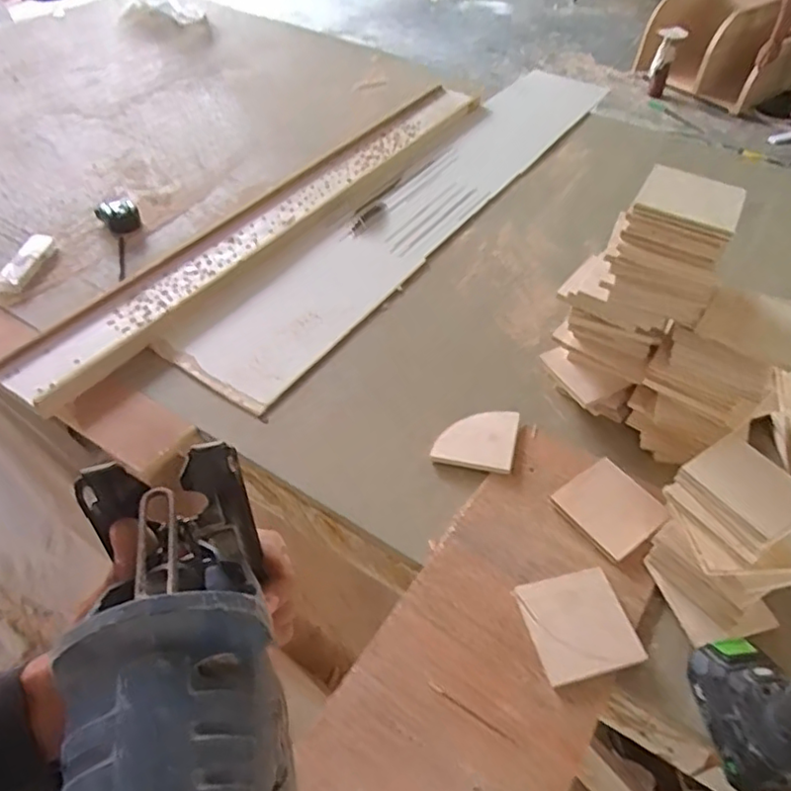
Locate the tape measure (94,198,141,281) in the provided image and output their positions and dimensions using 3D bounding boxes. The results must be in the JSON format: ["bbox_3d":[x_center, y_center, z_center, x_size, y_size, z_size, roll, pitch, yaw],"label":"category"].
[{"bbox_3d":[-0.453,-0.265,1.050,0.068,0.040,0.203,-17,51,-17],"label":"tape measure"}]

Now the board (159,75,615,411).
[{"bbox_3d":[0.062,-0.366,1.157,0.204,0.021,1.120,32,57,18],"label":"board"}]

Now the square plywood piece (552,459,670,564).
[{"bbox_3d":[0.243,0.127,0.716,0.091,0.006,0.101,-33,53,-14],"label":"square plywood piece"}]

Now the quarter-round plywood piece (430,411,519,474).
[{"bbox_3d":[0.104,0.053,0.805,0.096,0.008,0.102,12,48,8],"label":"quarter-round plywood piece"}]

